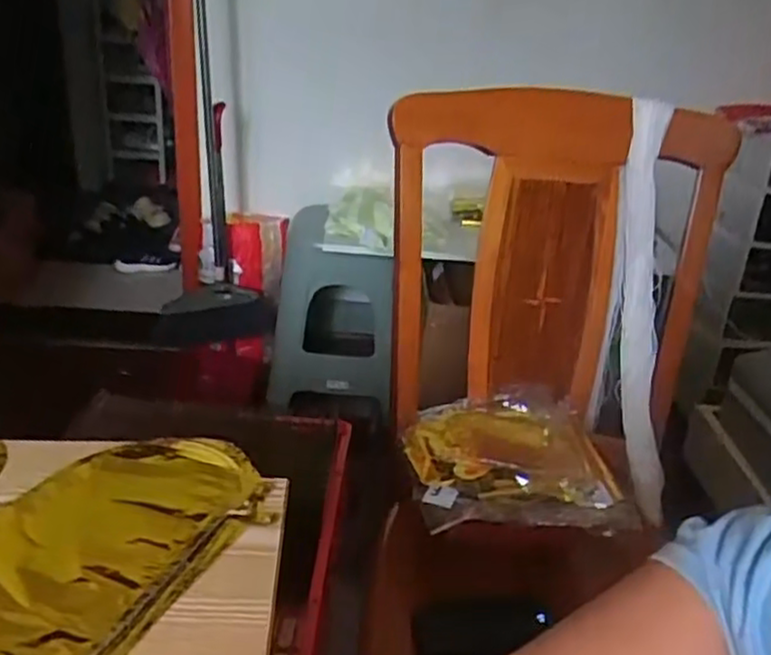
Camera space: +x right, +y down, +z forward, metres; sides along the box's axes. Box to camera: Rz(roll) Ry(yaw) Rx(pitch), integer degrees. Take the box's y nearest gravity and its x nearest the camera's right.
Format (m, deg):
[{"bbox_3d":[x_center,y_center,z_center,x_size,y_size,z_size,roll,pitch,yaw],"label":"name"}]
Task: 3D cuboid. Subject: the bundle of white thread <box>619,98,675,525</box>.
[{"bbox_3d":[0.366,-0.025,1.029,0.072,0.575,0.049,2,-3,-3],"label":"bundle of white thread"}]

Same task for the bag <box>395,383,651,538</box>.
[{"bbox_3d":[0.162,0.165,0.955,0.271,0.042,0.249,1,26,-9],"label":"bag"}]

